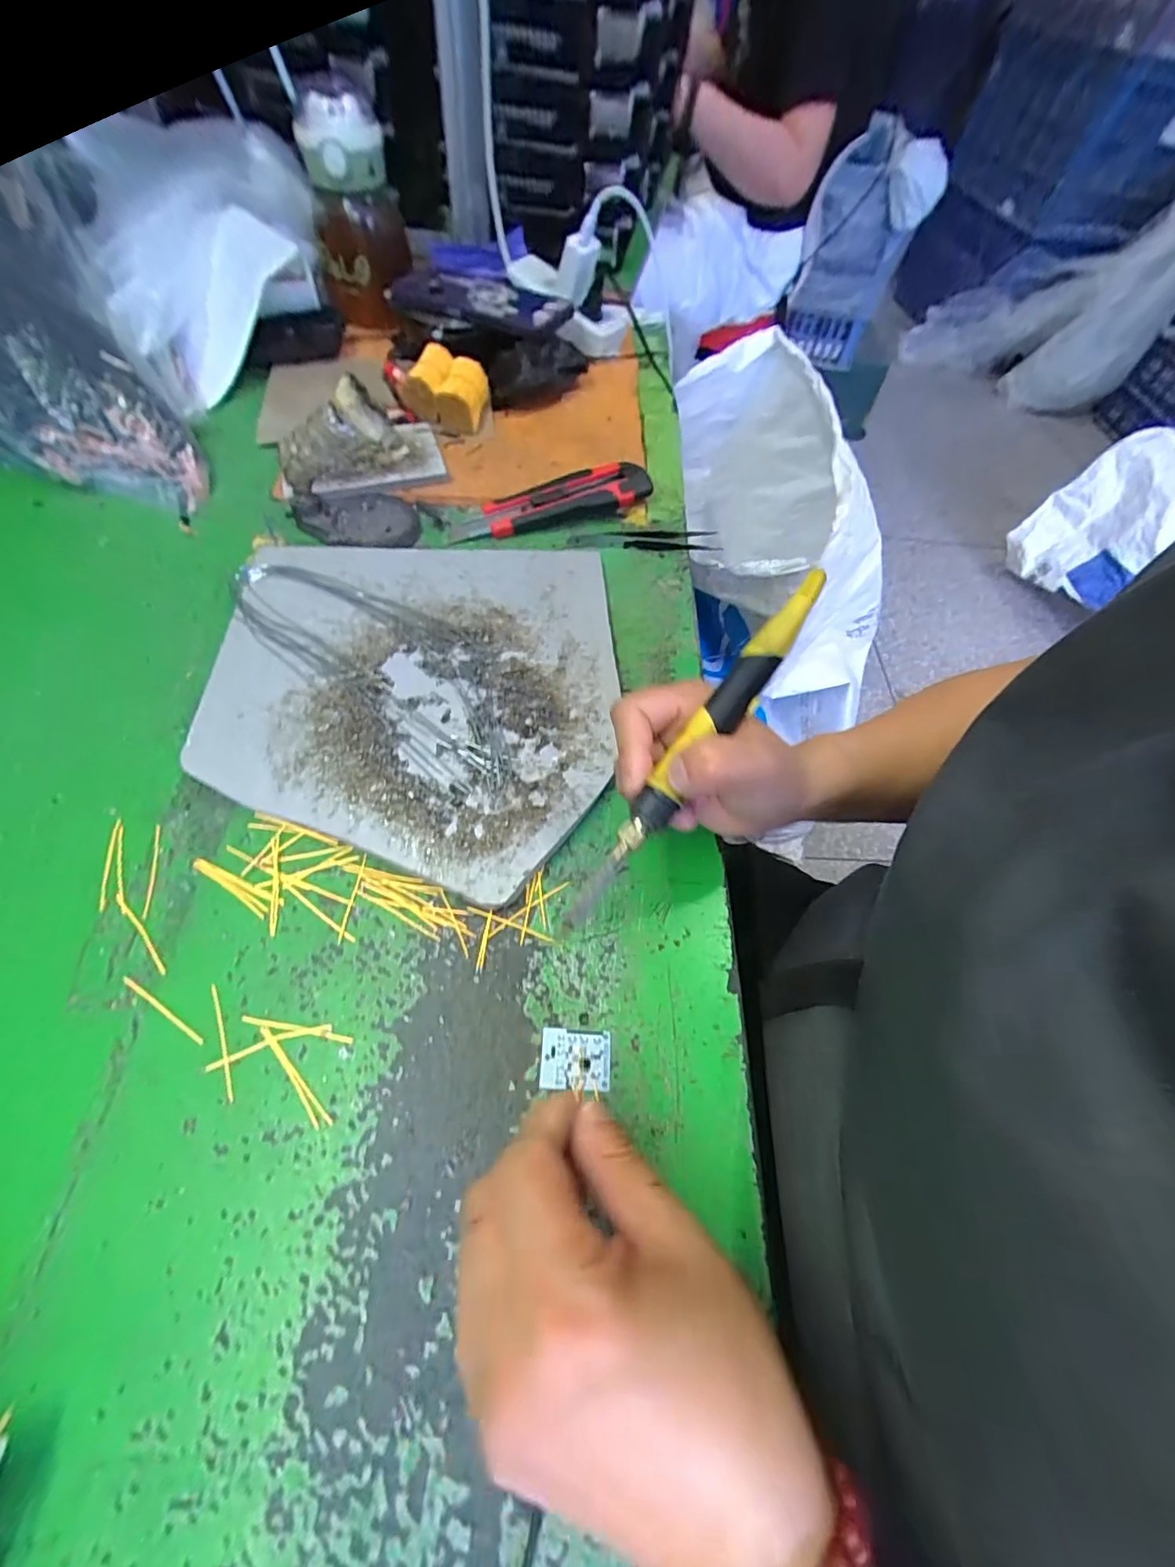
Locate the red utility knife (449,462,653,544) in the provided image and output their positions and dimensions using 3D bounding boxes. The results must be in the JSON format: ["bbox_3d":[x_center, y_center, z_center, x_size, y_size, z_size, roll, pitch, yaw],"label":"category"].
[{"bbox_3d":[-0.030,-0.232,0.449,0.162,0.022,0.035,-20,62,-14],"label":"red utility knife"}]

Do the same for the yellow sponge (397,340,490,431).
[{"bbox_3d":[-0.127,-0.358,0.497,0.077,0.040,0.061,19,58,6],"label":"yellow sponge"}]

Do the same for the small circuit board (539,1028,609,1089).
[{"bbox_3d":[-0.005,0.127,0.255,0.032,0.004,0.025,2,59,-1],"label":"small circuit board"}]

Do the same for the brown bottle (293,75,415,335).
[{"bbox_3d":[-0.221,-0.544,0.522,0.082,0.133,0.099,-9,59,-12],"label":"brown bottle"}]

